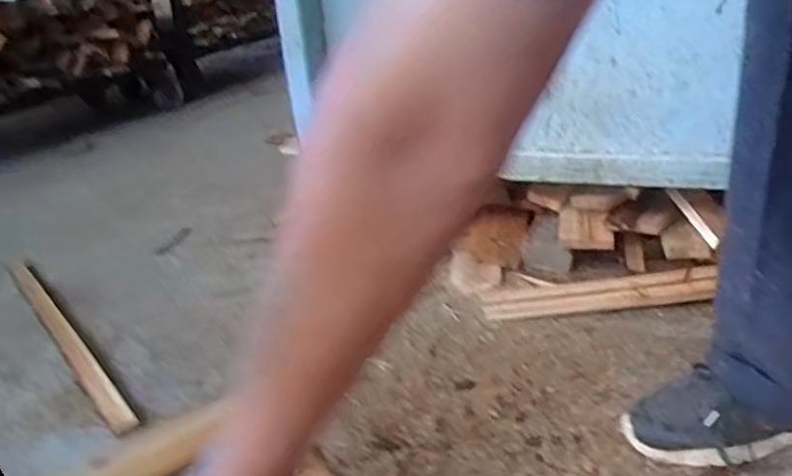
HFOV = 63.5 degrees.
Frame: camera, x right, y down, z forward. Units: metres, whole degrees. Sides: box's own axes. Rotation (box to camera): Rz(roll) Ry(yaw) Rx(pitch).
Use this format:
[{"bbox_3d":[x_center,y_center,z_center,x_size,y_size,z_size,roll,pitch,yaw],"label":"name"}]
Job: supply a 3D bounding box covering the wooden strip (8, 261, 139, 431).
[{"bbox_3d":[-0.463,0.132,0.889,0.030,0.016,0.553,-22,28,-34],"label":"wooden strip"}]

